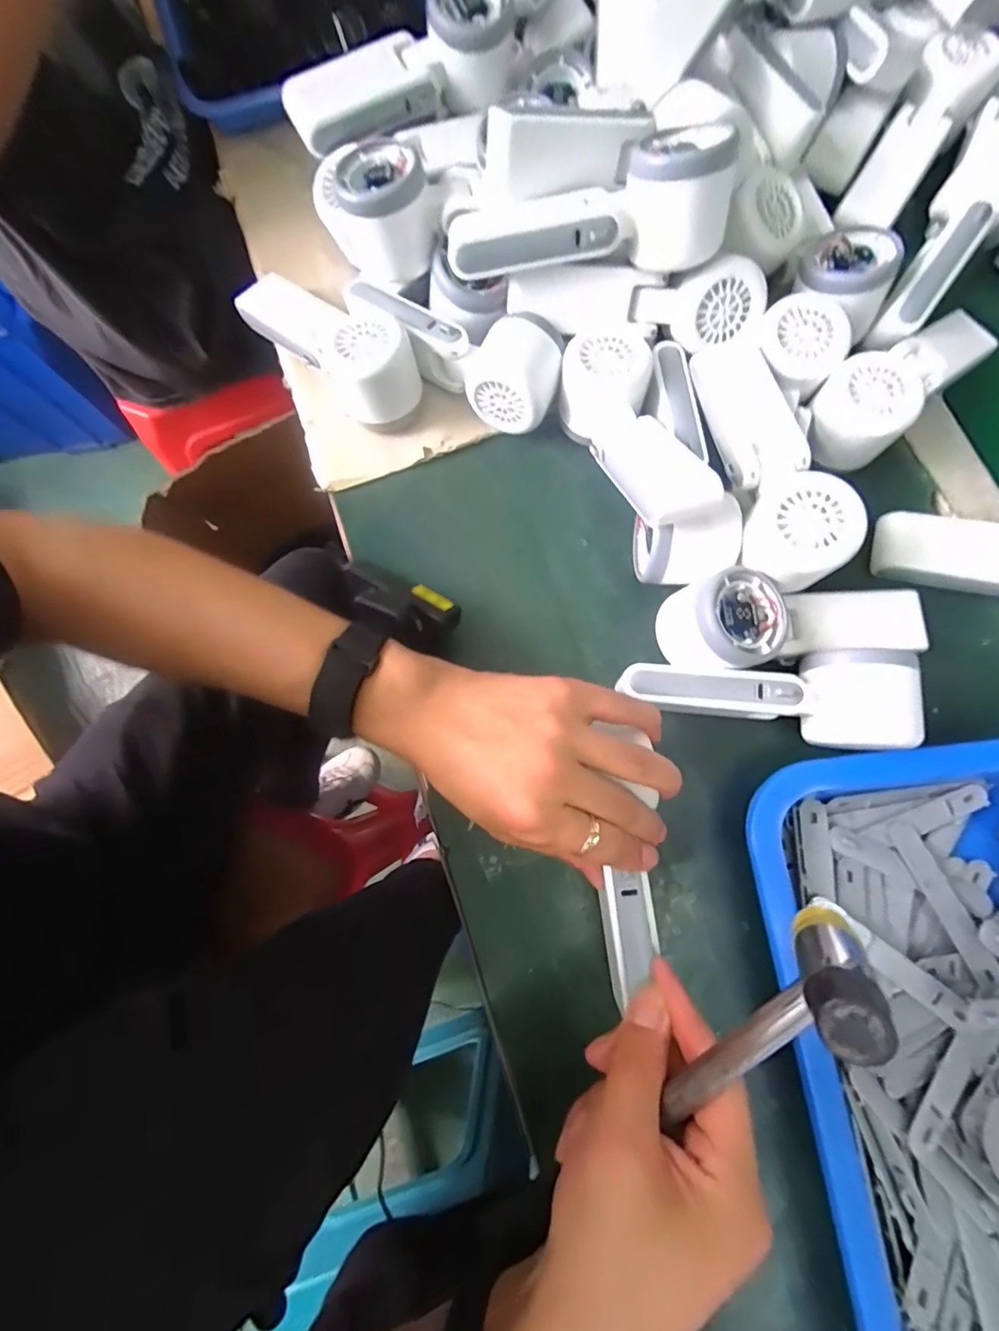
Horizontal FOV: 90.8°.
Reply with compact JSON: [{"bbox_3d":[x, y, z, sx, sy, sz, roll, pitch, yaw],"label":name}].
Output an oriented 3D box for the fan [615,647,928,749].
[{"bbox_3d":[0.155,0.019,0.295,0.163,0.055,0.055,4,78,2],"label":"fan"}]

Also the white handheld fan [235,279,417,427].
[{"bbox_3d":[-0.126,-0.236,0.361,0.180,0.047,0.057,38,81,21],"label":"white handheld fan"}]

